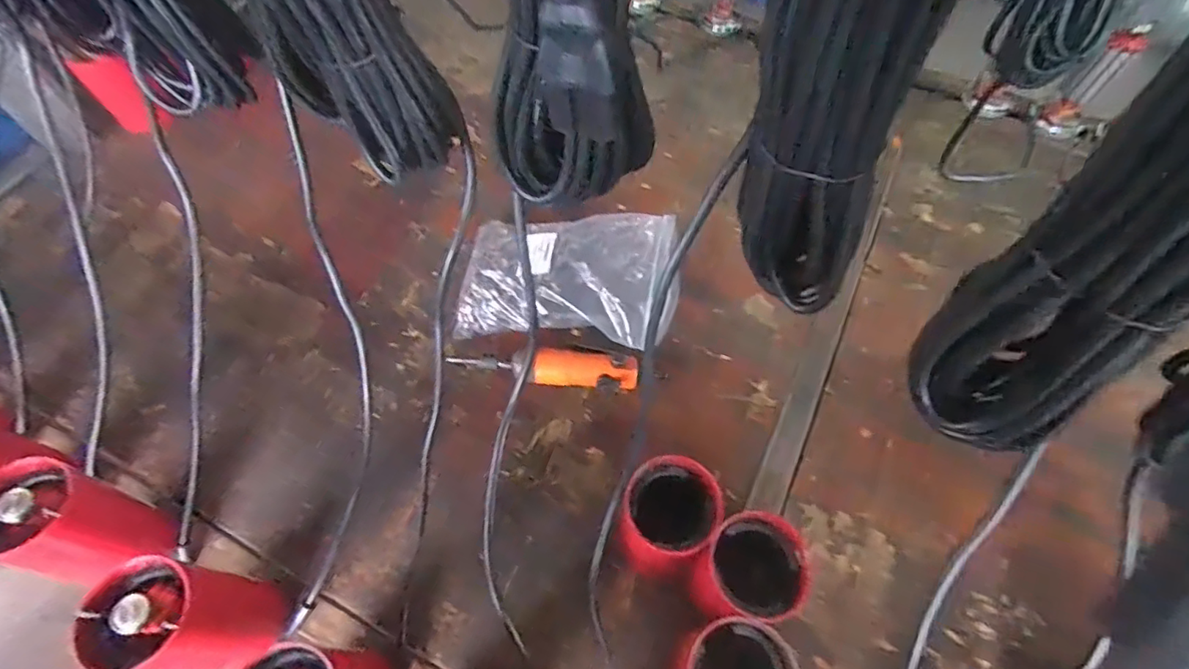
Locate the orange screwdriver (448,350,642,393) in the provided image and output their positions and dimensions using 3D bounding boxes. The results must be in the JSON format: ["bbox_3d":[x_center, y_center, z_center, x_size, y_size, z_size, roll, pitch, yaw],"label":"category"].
[{"bbox_3d":[-0.059,0.038,0.644,0.213,0.027,0.042,6,61,3],"label":"orange screwdriver"}]

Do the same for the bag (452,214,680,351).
[{"bbox_3d":[-0.033,-0.070,0.668,0.248,0.100,0.169,8,62,4],"label":"bag"}]

